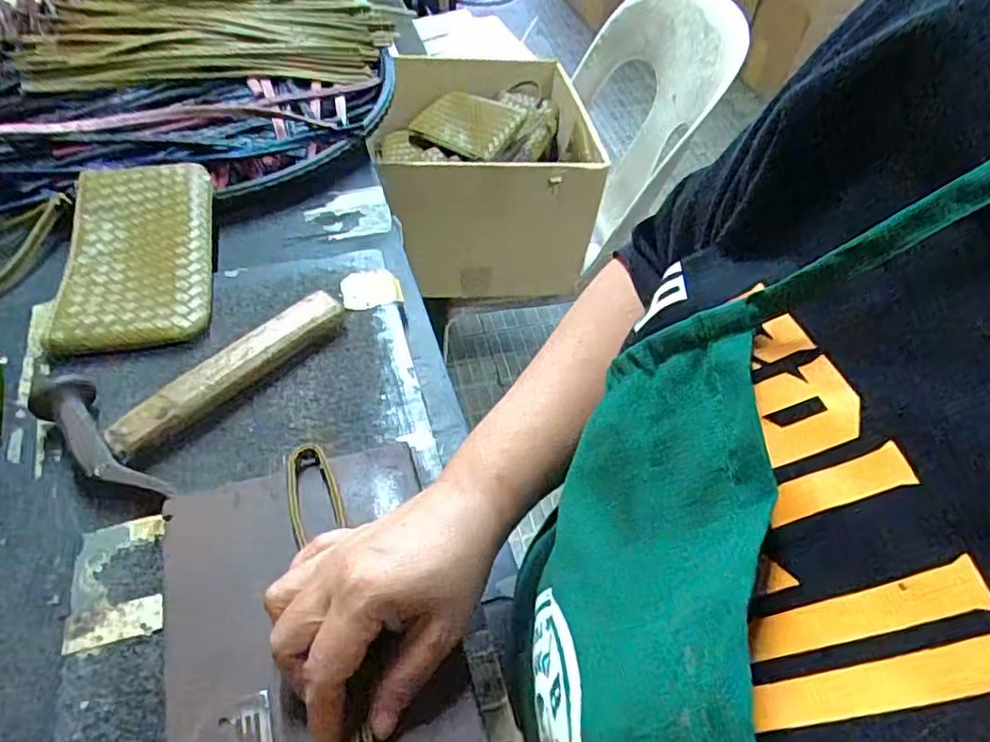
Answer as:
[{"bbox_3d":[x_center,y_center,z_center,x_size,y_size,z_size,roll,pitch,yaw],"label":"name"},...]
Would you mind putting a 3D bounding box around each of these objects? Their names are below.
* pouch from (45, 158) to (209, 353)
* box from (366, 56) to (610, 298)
[{"bbox_3d":[-0.291,-0.099,0.510,0.109,0.027,0.198,-9,53,-10],"label":"pouch"},{"bbox_3d":[-0.016,-0.314,1.002,0.307,0.239,0.312,-6,53,-8],"label":"box"}]

